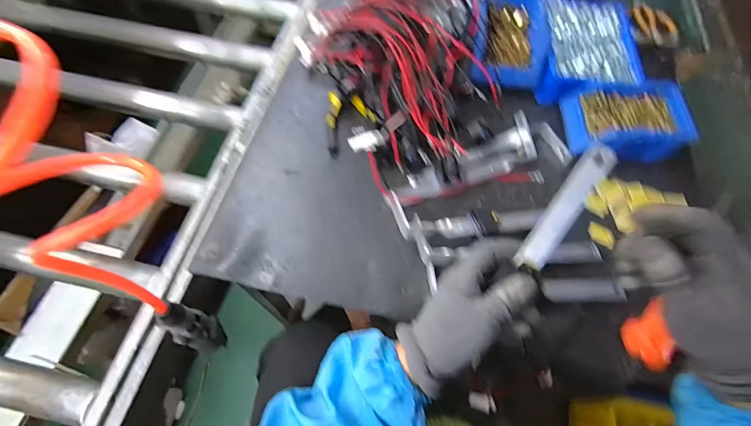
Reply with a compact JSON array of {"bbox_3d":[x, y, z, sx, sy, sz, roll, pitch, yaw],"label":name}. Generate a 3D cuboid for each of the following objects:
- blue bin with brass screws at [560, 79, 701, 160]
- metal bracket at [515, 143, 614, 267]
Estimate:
[{"bbox_3d":[0.379,-0.138,0.528,0.156,0.066,0.122,-2,64,-1],"label":"blue bin with brass screws"},{"bbox_3d":[0.169,-0.003,0.306,0.025,0.011,0.121,31,106,13],"label":"metal bracket"}]

